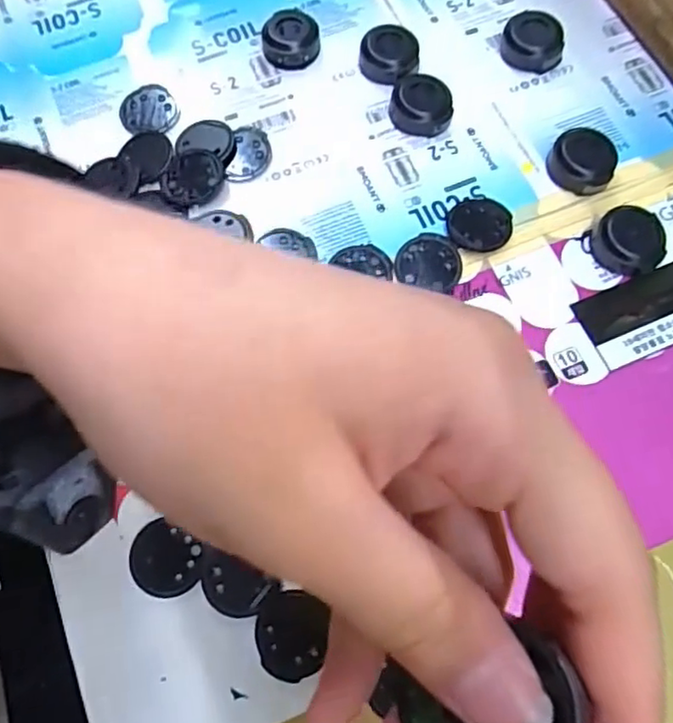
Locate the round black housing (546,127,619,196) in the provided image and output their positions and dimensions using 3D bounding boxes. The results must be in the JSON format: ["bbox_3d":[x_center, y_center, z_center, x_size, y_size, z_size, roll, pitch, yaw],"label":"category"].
[{"bbox_3d":[0.114,-0.093,0.292,0.030,0.015,0.023,29,73,12],"label":"round black housing"}]

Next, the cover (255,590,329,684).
[{"bbox_3d":[-0.017,0.101,0.231,0.025,0.004,0.028,-19,70,-4],"label":"cover"}]

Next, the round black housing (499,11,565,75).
[{"bbox_3d":[0.100,-0.164,0.321,0.027,0.013,0.030,-3,70,1],"label":"round black housing"}]

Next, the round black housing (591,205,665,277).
[{"bbox_3d":[0.130,-0.054,0.278,0.026,0.013,0.029,-28,71,-8],"label":"round black housing"}]

